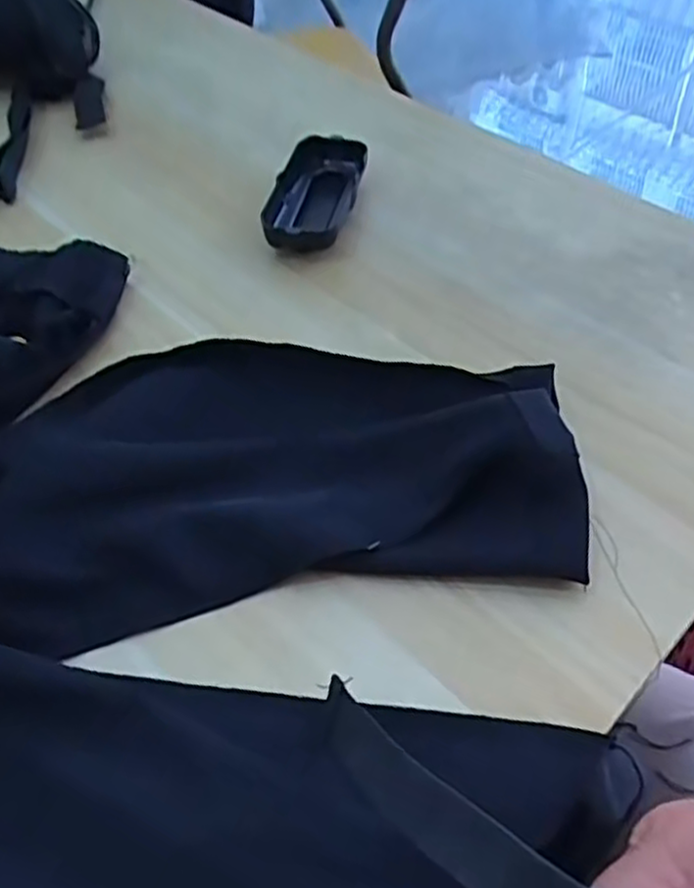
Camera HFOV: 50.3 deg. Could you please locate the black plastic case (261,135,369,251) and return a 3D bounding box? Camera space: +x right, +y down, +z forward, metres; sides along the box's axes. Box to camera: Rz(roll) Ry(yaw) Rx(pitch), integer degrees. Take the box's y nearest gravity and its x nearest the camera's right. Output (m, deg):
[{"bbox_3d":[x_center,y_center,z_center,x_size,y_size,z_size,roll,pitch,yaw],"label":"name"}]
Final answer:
[{"bbox_3d":[-0.020,-0.171,0.508,0.055,0.023,0.109,12,54,12],"label":"black plastic case"}]

